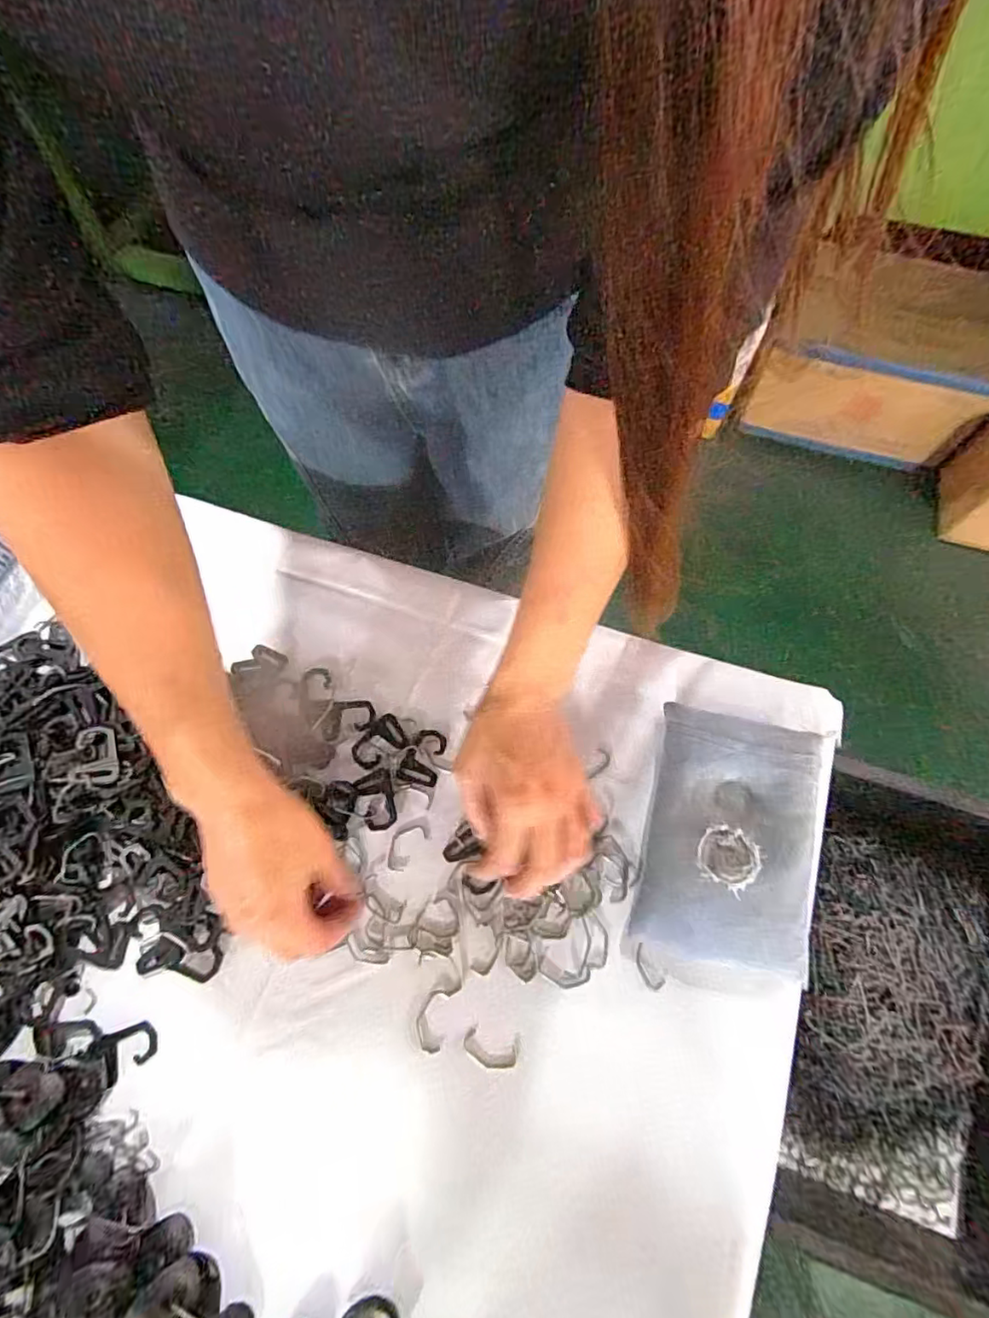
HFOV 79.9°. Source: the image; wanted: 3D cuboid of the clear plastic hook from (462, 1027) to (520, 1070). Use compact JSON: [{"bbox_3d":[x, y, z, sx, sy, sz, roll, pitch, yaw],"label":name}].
[{"bbox_3d":[-0.002,0.252,0.381,0.036,0.004,0.020,12,72,6],"label":"clear plastic hook"}]

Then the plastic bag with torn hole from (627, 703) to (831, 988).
[{"bbox_3d":[0.164,0.124,0.409,0.115,0.040,0.168,13,72,6],"label":"plastic bag with torn hole"}]

